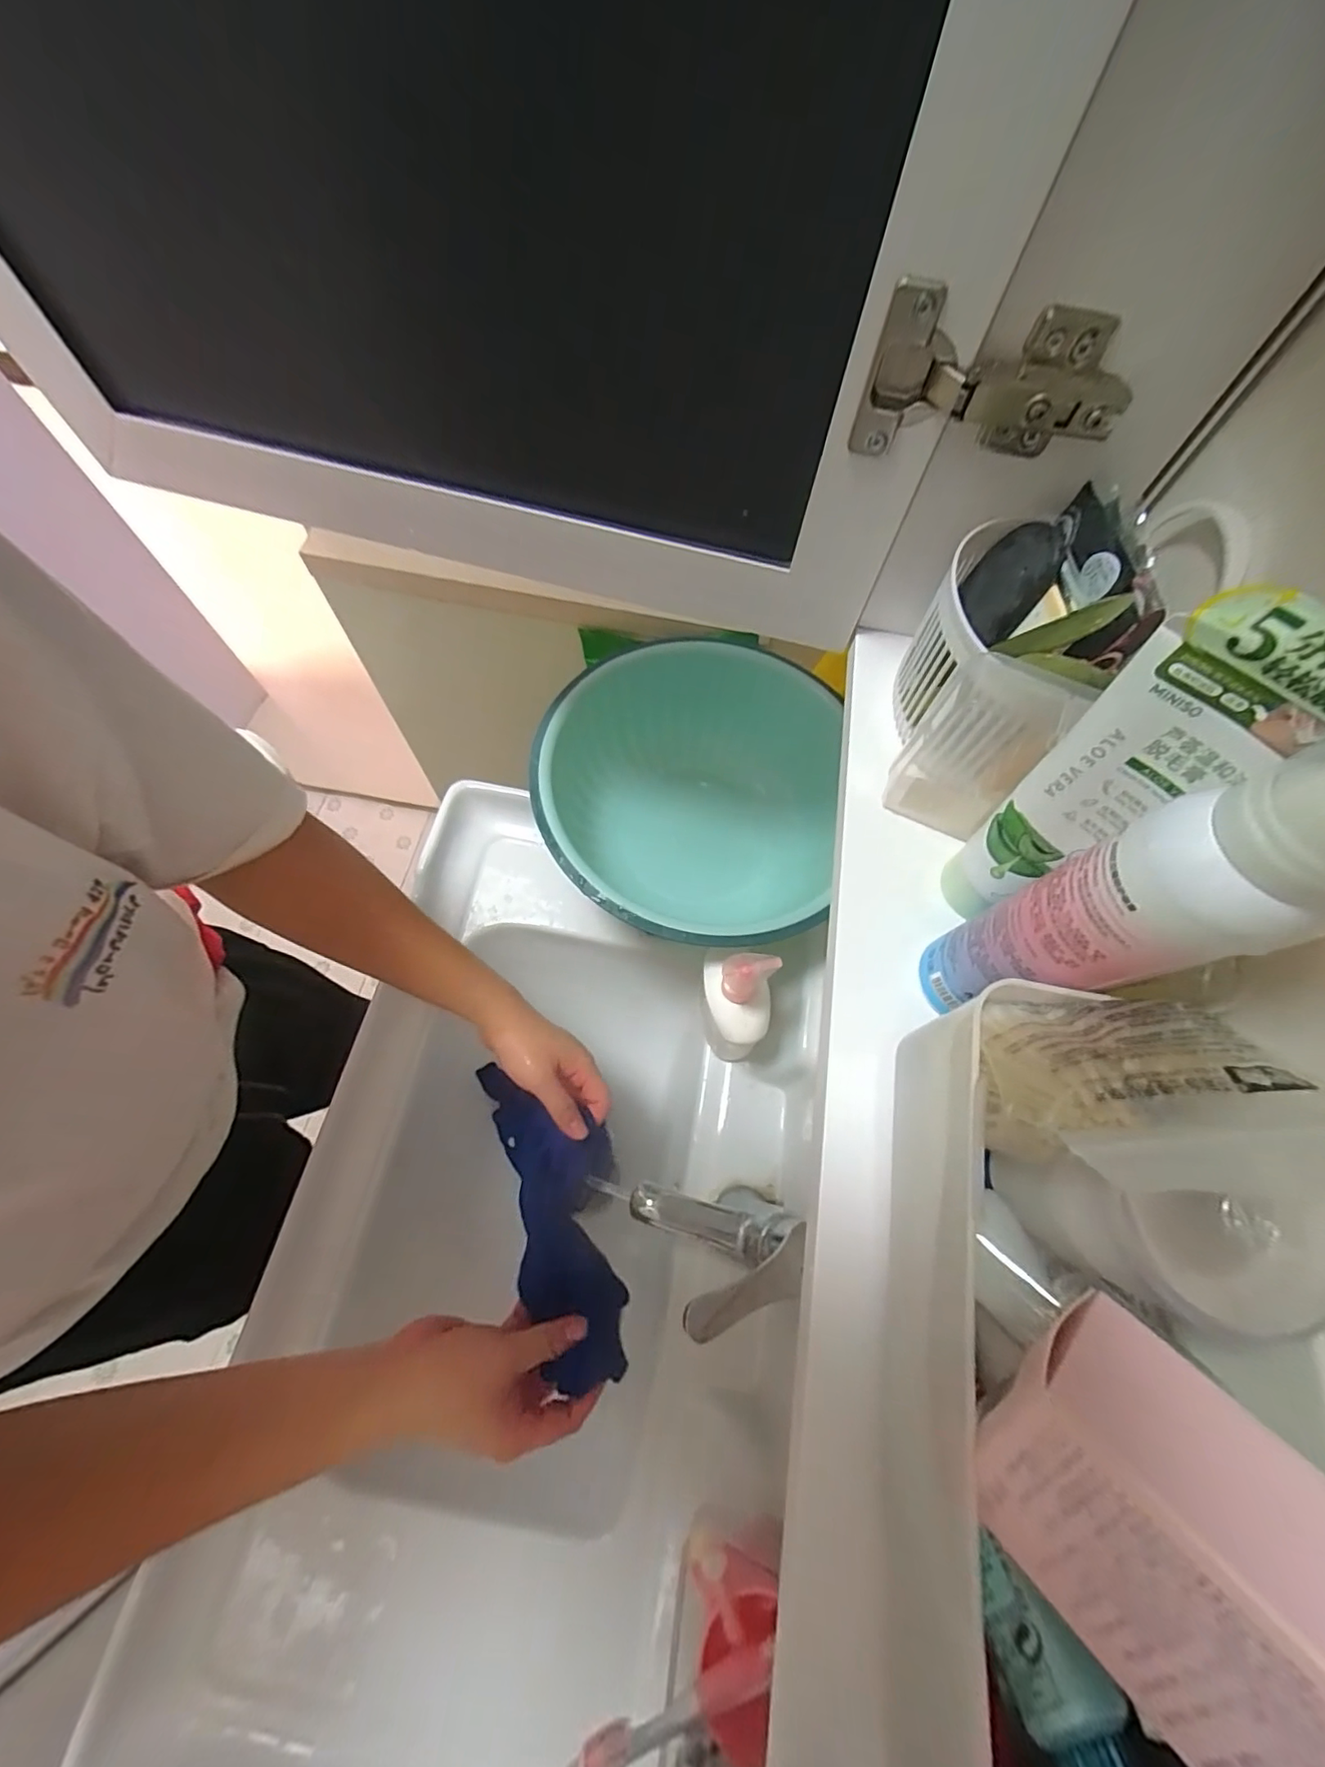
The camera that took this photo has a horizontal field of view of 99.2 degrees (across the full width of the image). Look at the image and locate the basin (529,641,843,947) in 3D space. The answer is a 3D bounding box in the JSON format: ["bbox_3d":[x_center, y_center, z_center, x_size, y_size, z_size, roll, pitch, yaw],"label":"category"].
[{"bbox_3d":[0.010,-0.061,0.592,0.270,0.159,0.278,1,66,-3],"label":"basin"}]

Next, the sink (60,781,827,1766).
[{"bbox_3d":[-0.118,0.300,0.556,0.489,0.150,0.776,10,66,1],"label":"sink"}]

